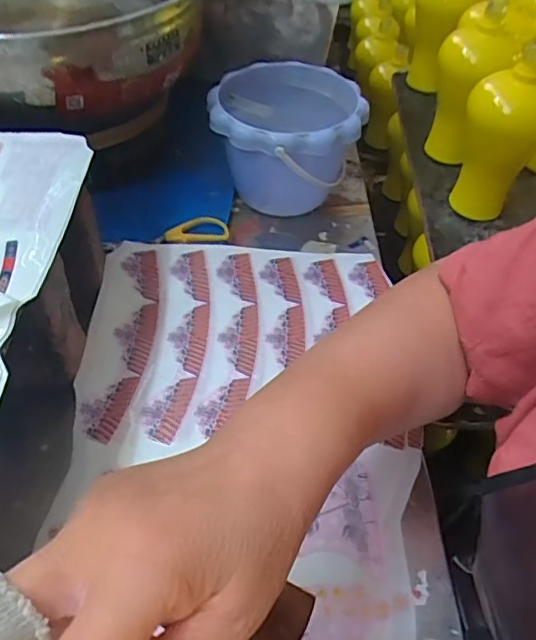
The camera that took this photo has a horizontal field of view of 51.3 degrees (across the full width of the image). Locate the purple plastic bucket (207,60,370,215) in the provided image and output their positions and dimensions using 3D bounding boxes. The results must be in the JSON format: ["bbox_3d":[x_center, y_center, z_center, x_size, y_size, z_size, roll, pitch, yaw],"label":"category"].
[{"bbox_3d":[0.017,-0.185,0.604,0.153,0.118,0.159,2,49,-2],"label":"purple plastic bucket"}]

